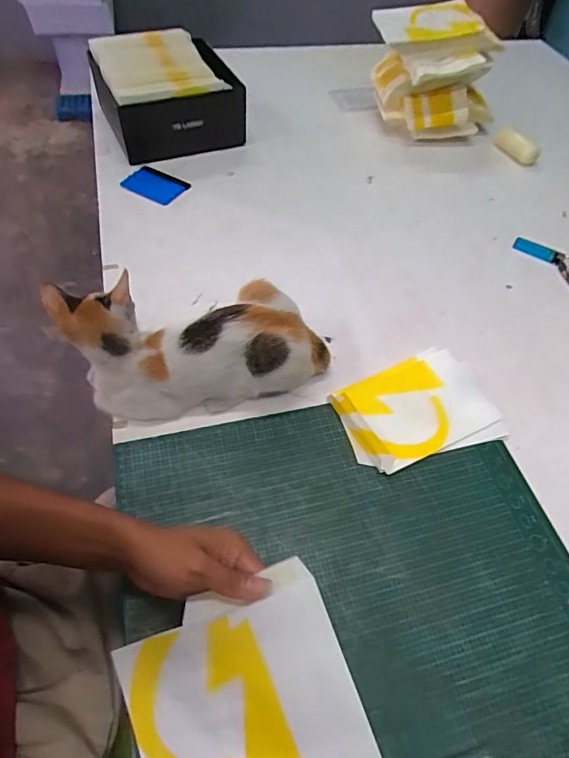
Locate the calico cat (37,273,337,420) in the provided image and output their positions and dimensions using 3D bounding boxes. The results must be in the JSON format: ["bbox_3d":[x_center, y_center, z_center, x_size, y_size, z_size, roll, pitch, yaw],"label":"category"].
[{"bbox_3d":[-0.098,-0.033,0.547,0.303,0.117,0.107,-5,56,-8],"label":"calico cat"}]

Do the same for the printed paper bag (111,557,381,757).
[{"bbox_3d":[-0.025,0.267,0.368,0.172,0.028,0.186,-24,86,-1],"label":"printed paper bag"}]

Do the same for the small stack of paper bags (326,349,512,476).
[{"bbox_3d":[0.161,0.036,0.584,0.191,0.019,0.134,-17,58,-15],"label":"small stack of paper bags"}]

